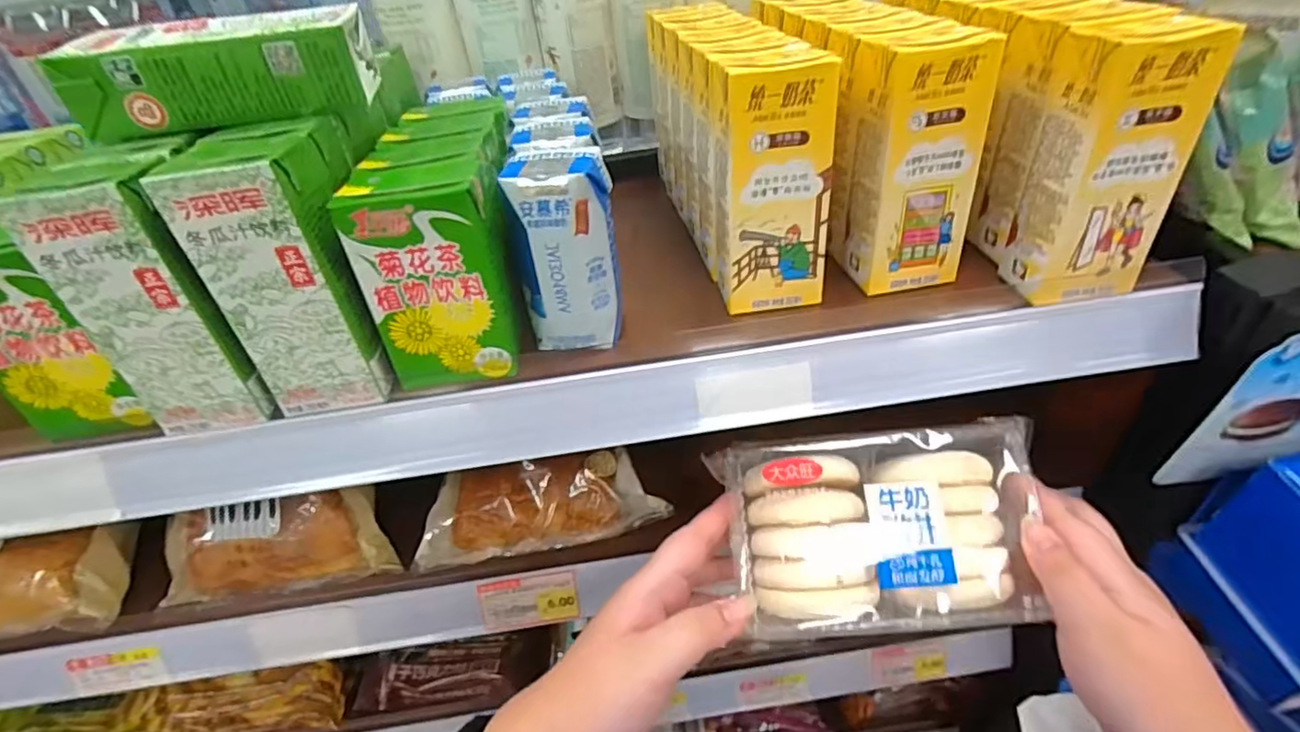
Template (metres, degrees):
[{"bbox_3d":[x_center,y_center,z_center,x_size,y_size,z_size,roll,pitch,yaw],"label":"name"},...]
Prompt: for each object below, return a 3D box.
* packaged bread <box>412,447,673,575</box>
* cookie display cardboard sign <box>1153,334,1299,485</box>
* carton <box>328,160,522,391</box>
[{"bbox_3d":[-0.078,0.090,0.430,0.163,0.045,0.059,-10,39,-4],"label":"packaged bread"},{"bbox_3d":[0.339,0.017,0.312,0.117,0.104,0.009,-8,39,-2],"label":"cookie display cardboard sign"},{"bbox_3d":[-0.108,-0.047,0.320,0.071,0.105,0.050,-10,39,-4],"label":"carton"}]

